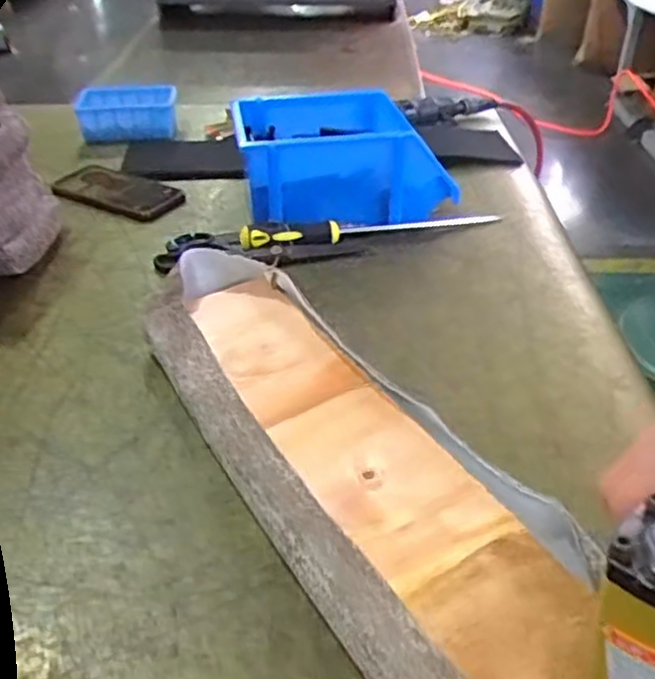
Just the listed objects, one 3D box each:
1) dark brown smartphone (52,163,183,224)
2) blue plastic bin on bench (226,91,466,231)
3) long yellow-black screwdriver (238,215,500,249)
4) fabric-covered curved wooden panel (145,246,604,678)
[{"bbox_3d":[-0.258,-0.183,0.861,0.163,0.011,0.085,17,41,19],"label":"dark brown smartphone"},{"bbox_3d":[0.013,-0.204,0.809,0.229,0.108,0.151,-9,40,-13],"label":"blue plastic bin on bench"},{"bbox_3d":[0.052,-0.126,0.778,0.295,0.029,0.031,-9,40,-13],"label":"long yellow-black screwdriver"},{"bbox_3d":[0.040,0.100,0.452,0.147,0.042,0.556,-20,44,-25],"label":"fabric-covered curved wooden panel"}]

